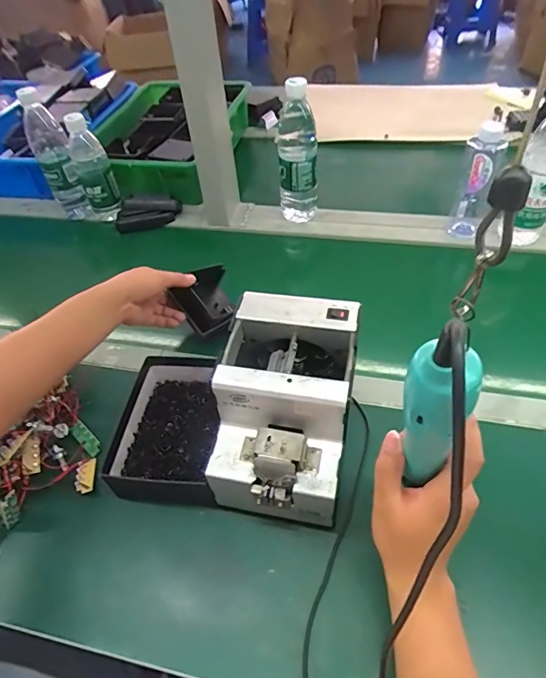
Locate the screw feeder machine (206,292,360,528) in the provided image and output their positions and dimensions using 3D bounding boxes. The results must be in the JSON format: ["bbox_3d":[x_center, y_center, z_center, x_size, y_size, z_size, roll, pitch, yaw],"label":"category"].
[{"bbox_3d":[0.014,0.074,0.456,0.118,0.152,0.171,7,49,11],"label":"screw feeder machine"}]

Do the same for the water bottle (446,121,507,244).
[{"bbox_3d":[0.322,-0.238,0.710,0.057,0.189,0.054,13,51,17],"label":"water bottle"}]

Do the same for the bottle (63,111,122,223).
[{"bbox_3d":[-0.326,-0.296,0.802,0.071,0.189,0.061,-24,50,-15],"label":"bottle"}]

